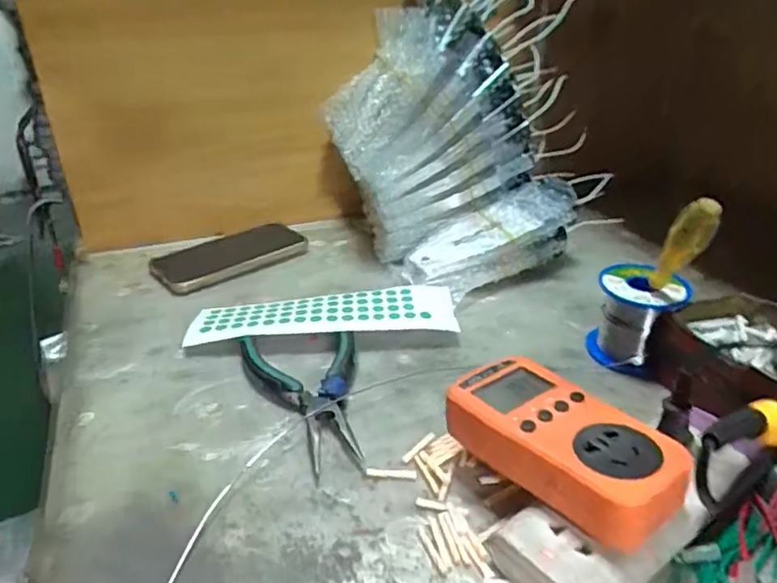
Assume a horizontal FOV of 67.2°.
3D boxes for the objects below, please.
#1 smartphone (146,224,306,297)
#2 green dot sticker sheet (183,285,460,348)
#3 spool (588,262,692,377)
[{"bbox_3d":[-0.165,-0.038,0.612,0.154,0.014,0.083,-25,38,-36],"label":"smartphone"},{"bbox_3d":[-0.054,0.021,0.499,0.221,0.017,0.064,-2,30,-4],"label":"green dot sticker sheet"},{"bbox_3d":[0.196,0.020,0.463,0.065,0.067,0.063,14,33,23],"label":"spool"}]

